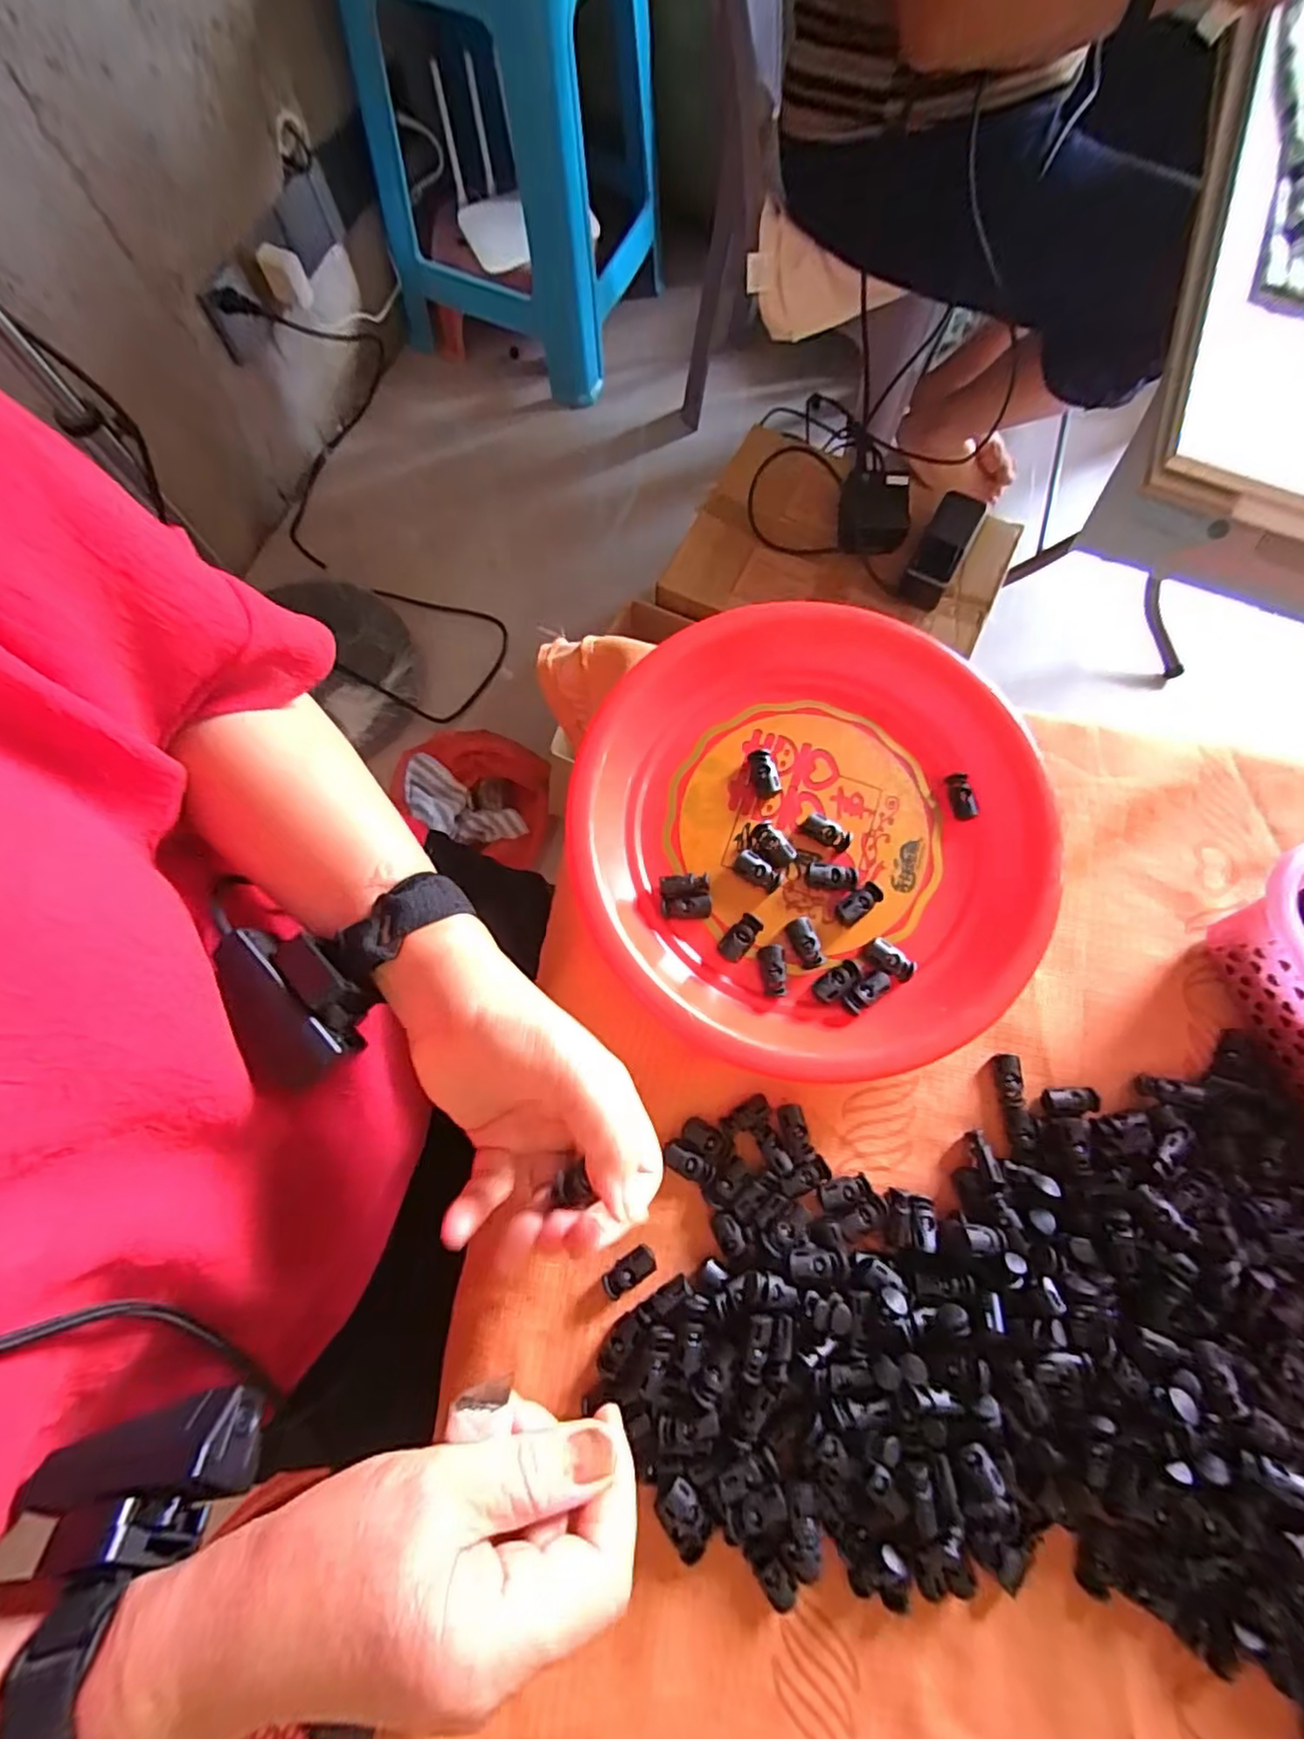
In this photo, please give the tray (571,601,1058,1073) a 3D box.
[{"bbox_3d":[0.090,-0.025,0.359,0.242,0.029,0.260,39,78,8],"label":"tray"}]

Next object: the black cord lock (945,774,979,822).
[{"bbox_3d":[0.178,-0.041,0.374,0.009,0.010,0.027,-14,77,-5],"label":"black cord lock"}]

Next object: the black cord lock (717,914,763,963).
[{"bbox_3d":[0.047,0.037,0.350,0.014,0.008,0.026,38,78,8],"label":"black cord lock"}]

